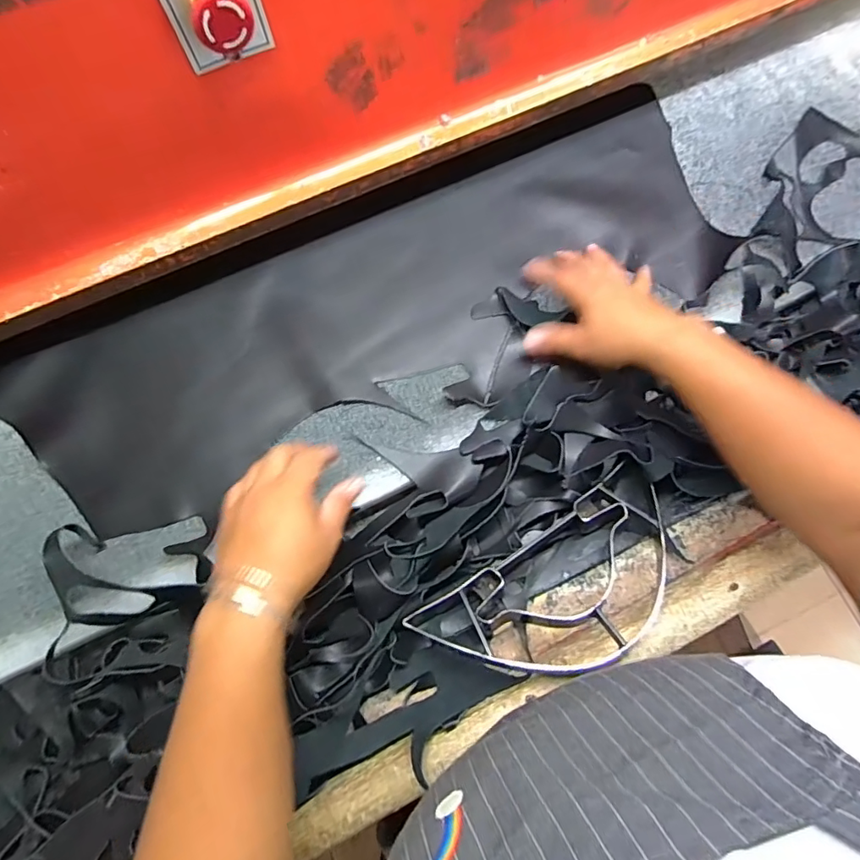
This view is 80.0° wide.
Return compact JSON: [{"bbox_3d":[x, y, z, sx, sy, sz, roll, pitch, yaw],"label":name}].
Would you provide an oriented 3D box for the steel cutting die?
[{"bbox_3d":[0.123,0.149,0.462,0.258,0.056,0.126,-33,59,-7],"label":"steel cutting die"}]

